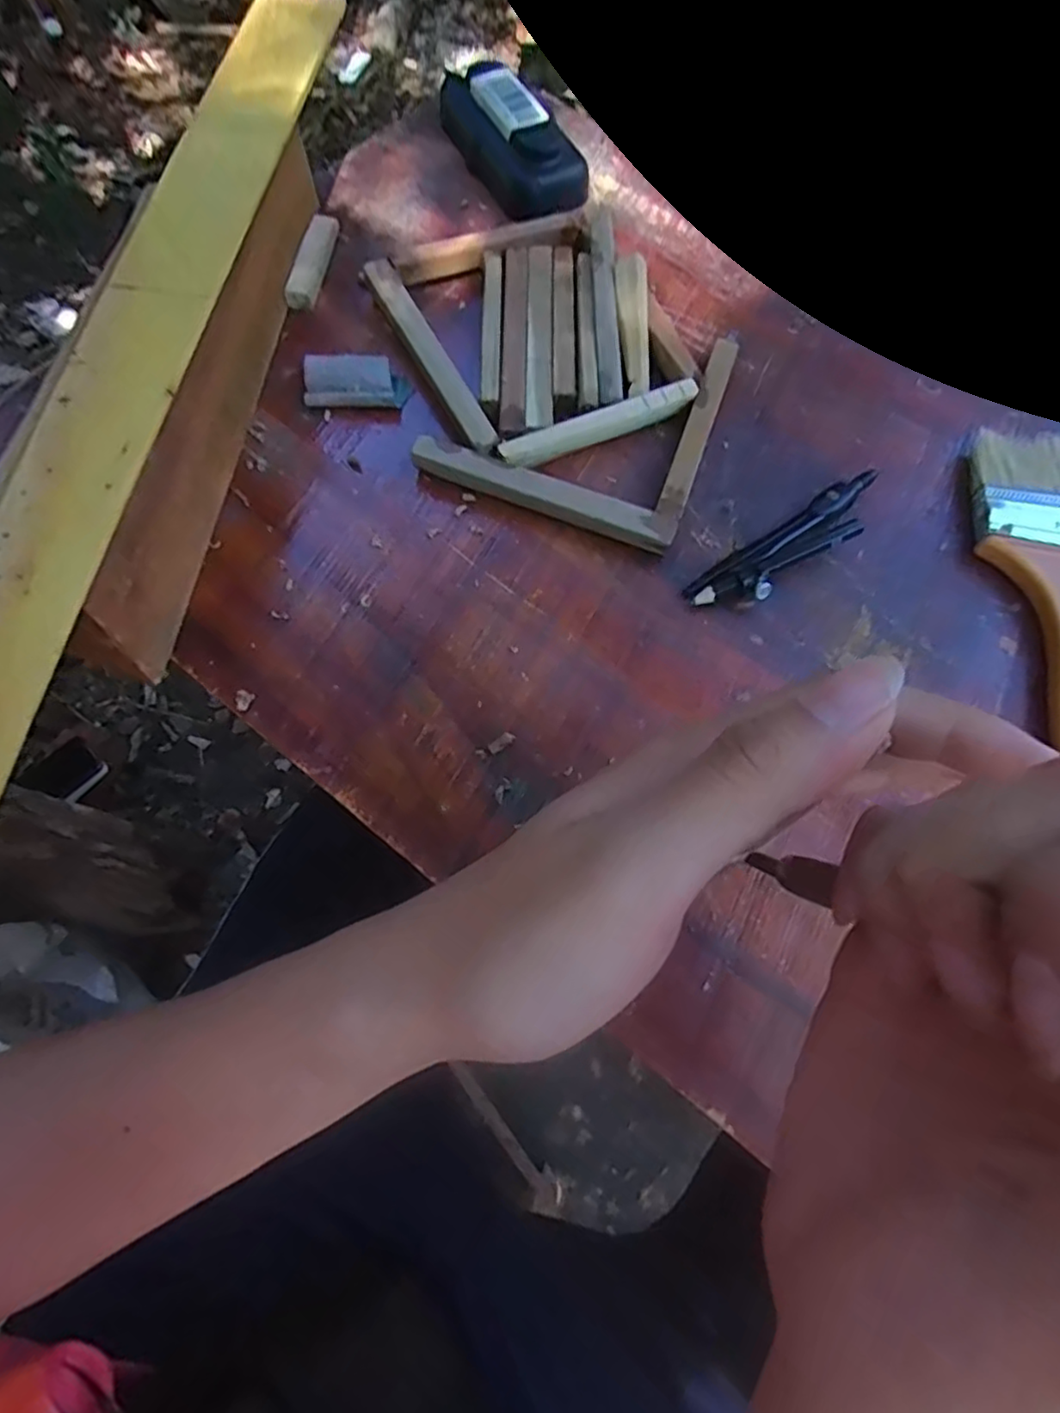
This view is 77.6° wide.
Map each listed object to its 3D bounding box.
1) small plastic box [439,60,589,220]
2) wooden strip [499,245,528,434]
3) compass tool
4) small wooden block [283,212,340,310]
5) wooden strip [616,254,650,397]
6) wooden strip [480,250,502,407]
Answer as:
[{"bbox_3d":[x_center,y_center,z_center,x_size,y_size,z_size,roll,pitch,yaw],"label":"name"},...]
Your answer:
[{"bbox_3d":[-0.007,-0.316,0.368,0.047,0.029,0.114,-25,70,-11],"label":"small plastic box"},{"bbox_3d":[-0.008,-0.184,0.324,0.012,0.004,0.127,1,68,-1],"label":"wooden strip"},{"bbox_3d":[0.117,-0.071,0.292,0.107,0.011,0.025,-35,72,-14],"label":"compass tool"},{"bbox_3d":[-0.113,-0.234,0.345,0.012,0.011,0.065,7,68,2],"label":"small wooden block"},{"bbox_3d":[0.052,-0.185,0.320,0.013,0.008,0.070,-3,87,-1],"label":"wooden strip"},{"bbox_3d":[-0.019,-0.187,0.330,0.009,0.011,0.106,0,68,-1],"label":"wooden strip"}]

